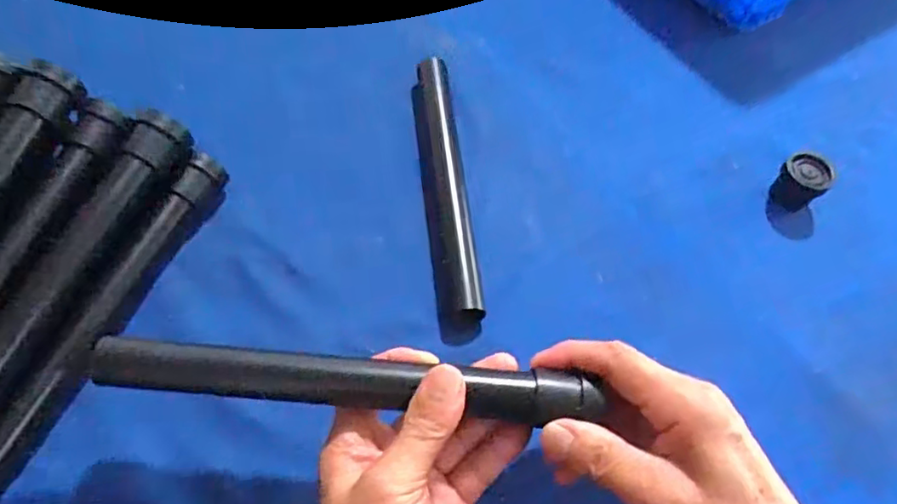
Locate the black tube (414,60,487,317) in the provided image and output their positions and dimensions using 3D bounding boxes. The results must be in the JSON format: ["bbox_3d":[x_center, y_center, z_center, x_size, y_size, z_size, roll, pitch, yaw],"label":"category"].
[{"bbox_3d":[0.000,-0.055,0.440,0.024,0.020,0.219,-5,61,-7],"label":"black tube"}]

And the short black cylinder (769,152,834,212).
[{"bbox_3d":[0.261,-0.051,0.451,0.032,0.032,0.038,37,64,16],"label":"short black cylinder"}]

